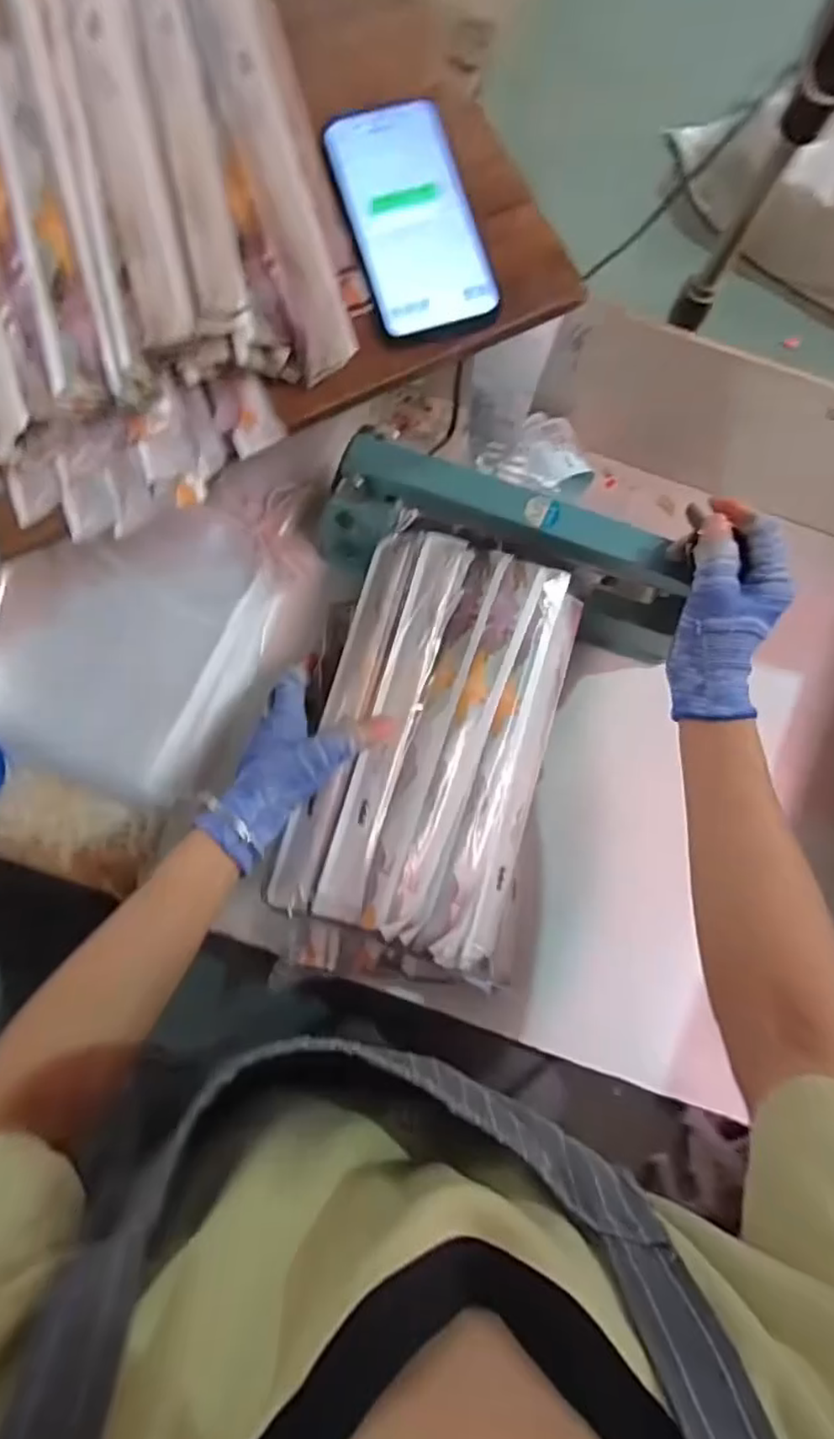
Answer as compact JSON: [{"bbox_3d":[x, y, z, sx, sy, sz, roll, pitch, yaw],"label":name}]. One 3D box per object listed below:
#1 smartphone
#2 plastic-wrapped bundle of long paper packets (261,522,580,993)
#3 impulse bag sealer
[{"bbox_3d":[-0.005,-0.326,0.410,0.077,0.011,0.160,-15,83,-4],"label":"smartphone"},{"bbox_3d":[0.007,0.035,0.446,0.154,0.062,0.318,15,86,0],"label":"plastic-wrapped bundle of long paper packets"},{"bbox_3d":[0.078,-0.127,0.492,0.290,0.135,0.062,20,82,-5],"label":"impulse bag sealer"}]

